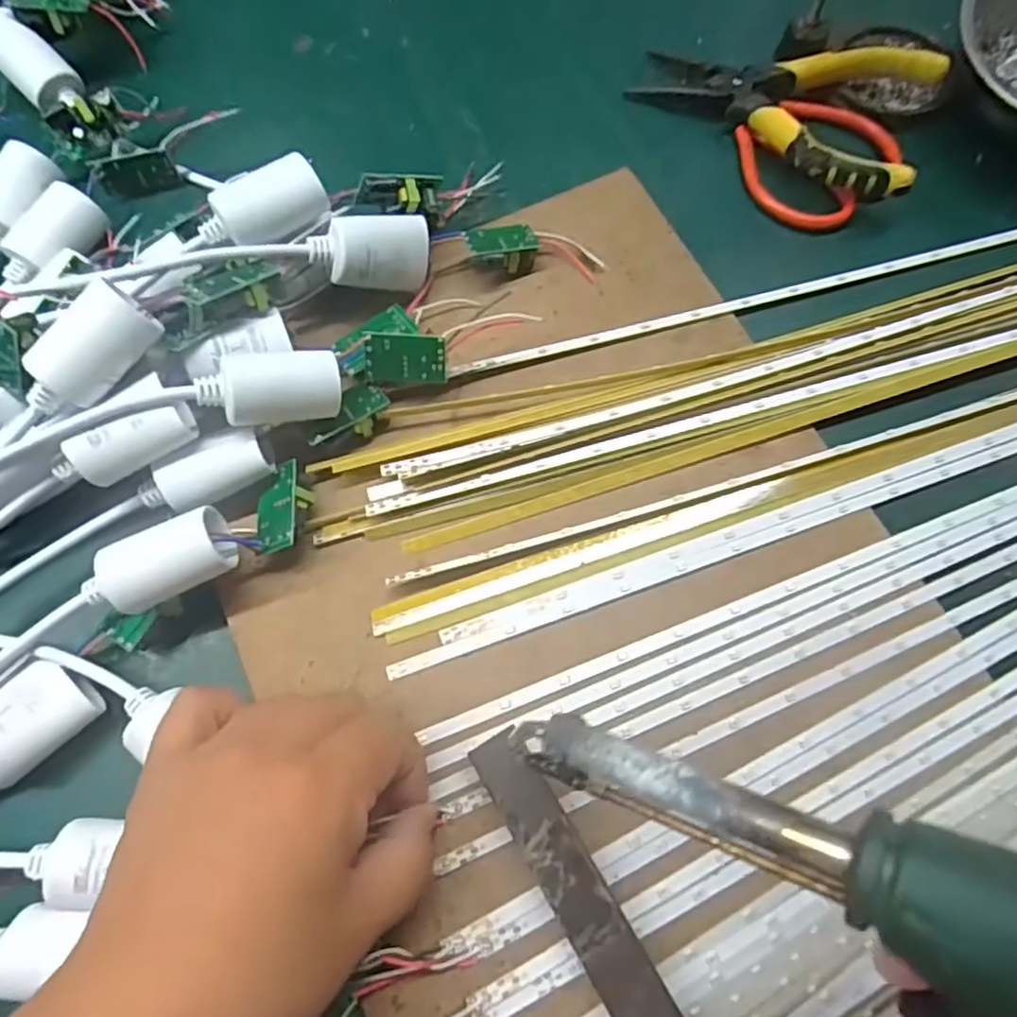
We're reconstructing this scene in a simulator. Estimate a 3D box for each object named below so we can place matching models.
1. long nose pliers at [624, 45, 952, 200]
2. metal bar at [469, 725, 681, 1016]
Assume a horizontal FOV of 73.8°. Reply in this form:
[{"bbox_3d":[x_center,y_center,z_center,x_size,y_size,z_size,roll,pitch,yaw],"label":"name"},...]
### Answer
[{"bbox_3d":[0.140,-0.213,0.352,0.144,0.026,0.087,23,74,7],"label":"long nose pliers"},{"bbox_3d":[0.036,0.149,0.222,0.019,0.005,0.160,-30,72,-8],"label":"metal bar"}]

